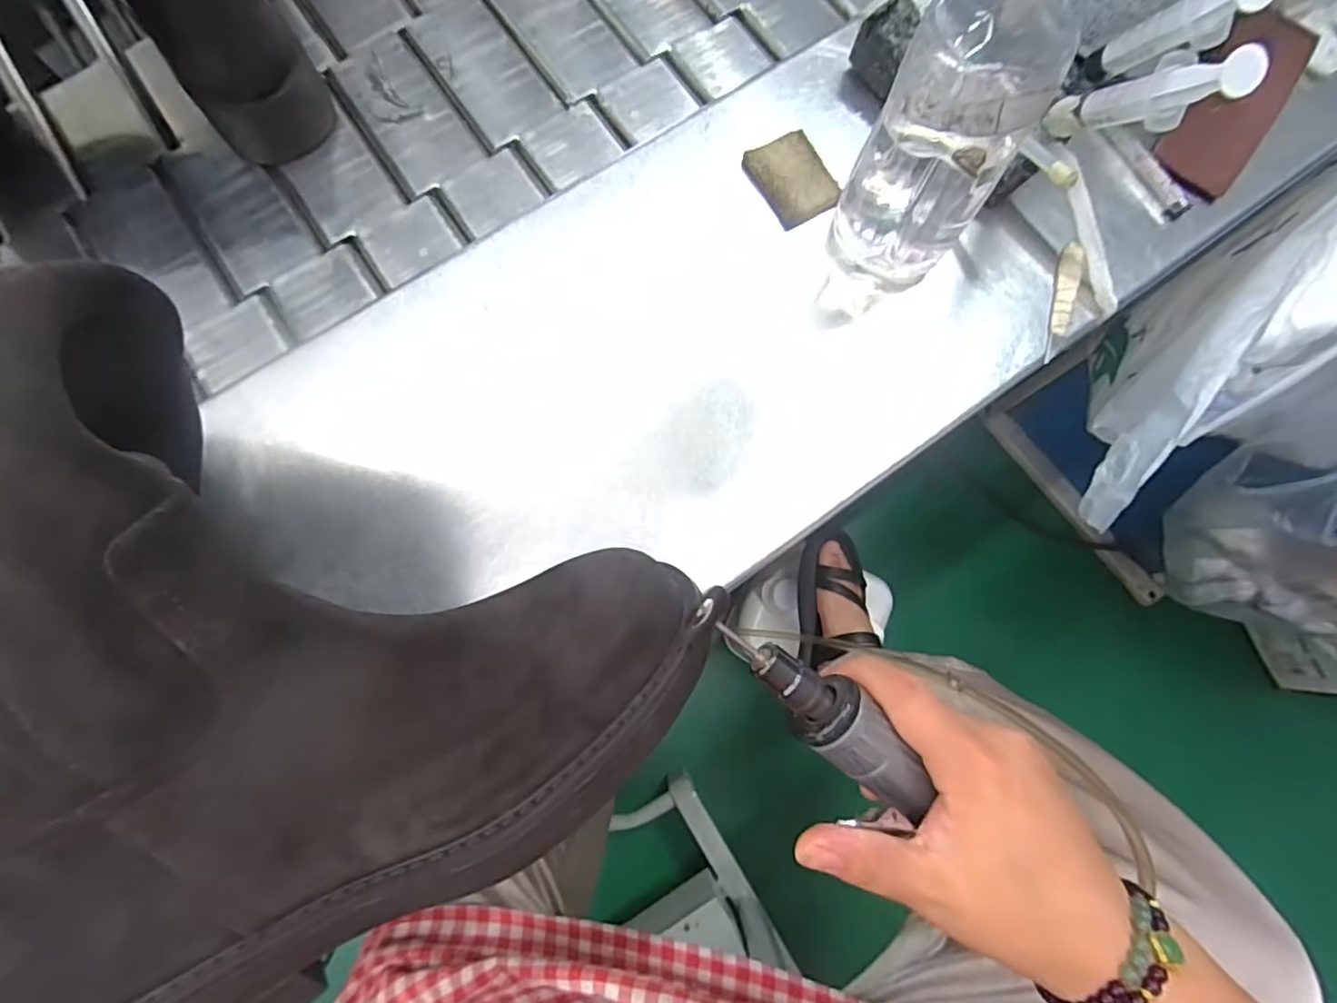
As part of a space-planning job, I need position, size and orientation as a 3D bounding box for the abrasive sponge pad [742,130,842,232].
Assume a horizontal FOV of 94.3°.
[{"bbox_3d":[0.074,-0.191,0.370,0.042,0.007,0.055,-27,79,-6],"label":"abrasive sponge pad"}]

